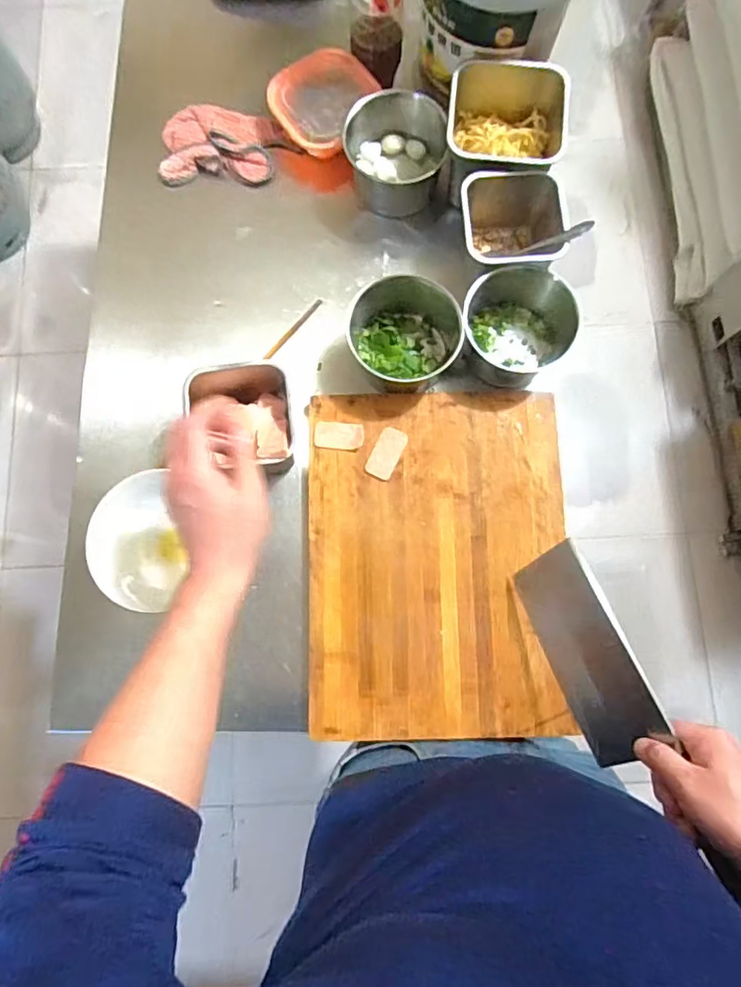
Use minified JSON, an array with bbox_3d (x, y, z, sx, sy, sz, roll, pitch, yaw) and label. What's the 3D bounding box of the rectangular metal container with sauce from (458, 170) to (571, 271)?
[{"bbox_3d":[0.166,-0.314,0.686,0.115,0.094,0.114,-4,80,0],"label":"rectangular metal container with sauce"}]

